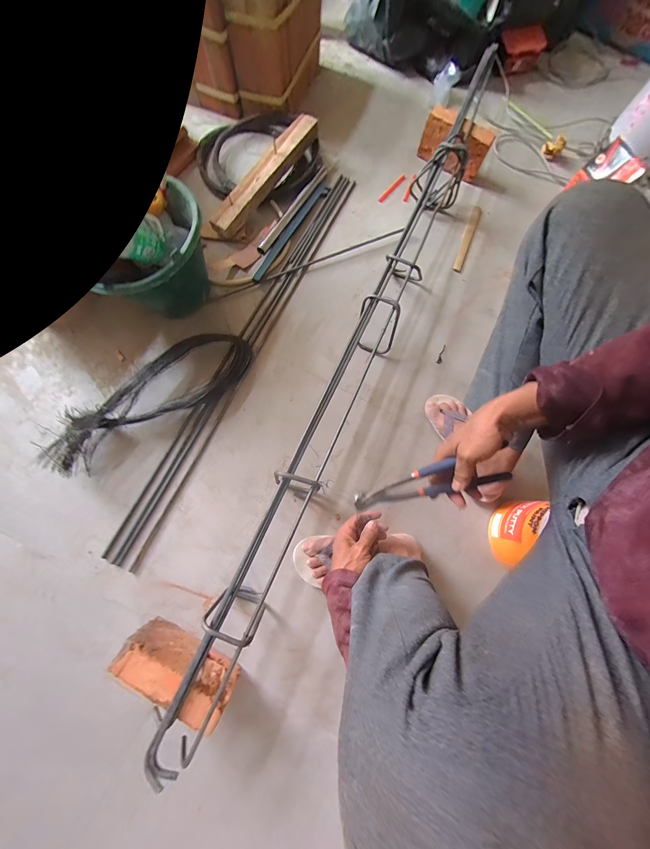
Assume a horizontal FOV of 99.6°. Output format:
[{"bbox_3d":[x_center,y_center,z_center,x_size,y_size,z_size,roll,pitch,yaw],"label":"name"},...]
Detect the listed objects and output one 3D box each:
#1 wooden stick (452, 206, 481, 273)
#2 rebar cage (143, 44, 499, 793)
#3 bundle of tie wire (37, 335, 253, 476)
[{"bbox_3d":[0.404,-0.527,0.779,0.026,0.013,0.233,21,77,3],"label":"wooden stick"},{"bbox_3d":[0.091,-0.184,0.612,0.099,0.131,1.378,24,78,4],"label":"rebar cage"},{"bbox_3d":[-0.380,-0.066,0.613,0.469,0.065,0.142,-31,80,-8],"label":"bundle of tie wire"}]

